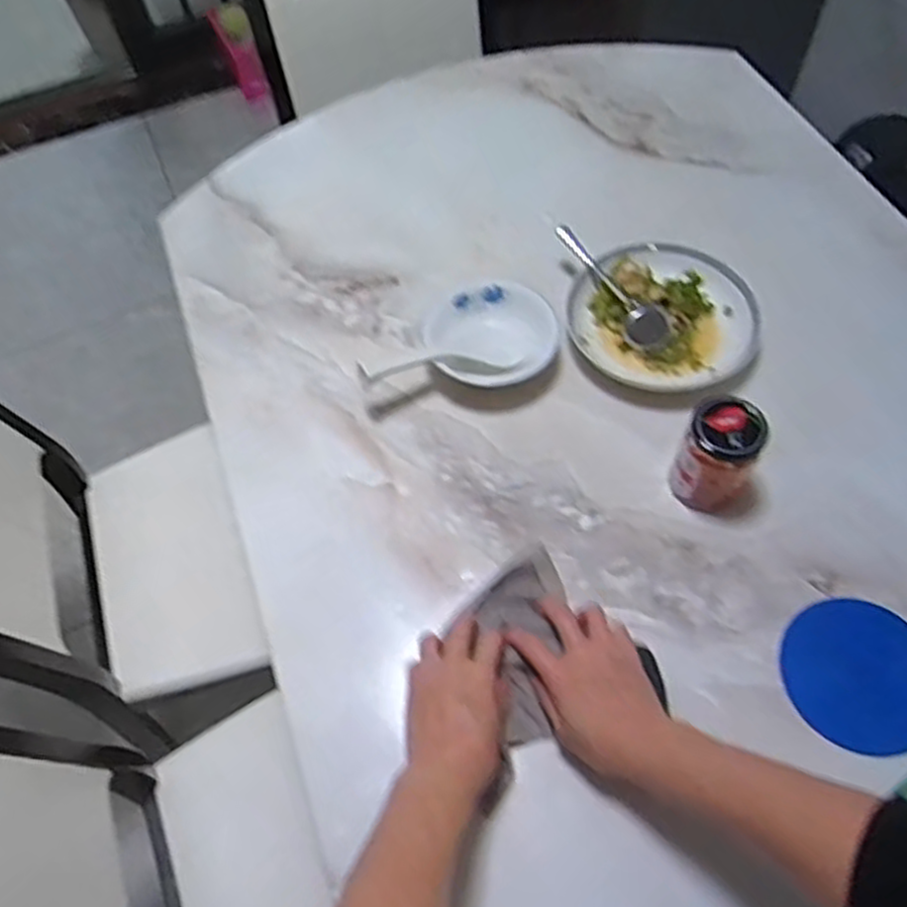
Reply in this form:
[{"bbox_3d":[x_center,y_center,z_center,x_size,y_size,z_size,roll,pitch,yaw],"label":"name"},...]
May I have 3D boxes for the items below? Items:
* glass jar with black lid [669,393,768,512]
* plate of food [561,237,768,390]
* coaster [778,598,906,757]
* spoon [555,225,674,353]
[{"bbox_3d":[0.240,0.001,0.691,0.061,0.099,0.060,-2,59,3],"label":"glass jar with black lid"},{"bbox_3d":[0.227,-0.147,0.819,0.191,0.038,0.176,-2,59,3],"label":"plate of food"},{"bbox_3d":[0.344,0.185,0.637,0.123,0.009,0.124,-2,59,3],"label":"coaster"},{"bbox_3d":[0.173,-0.187,0.835,0.050,0.020,0.179,-34,78,-16],"label":"spoon"}]

